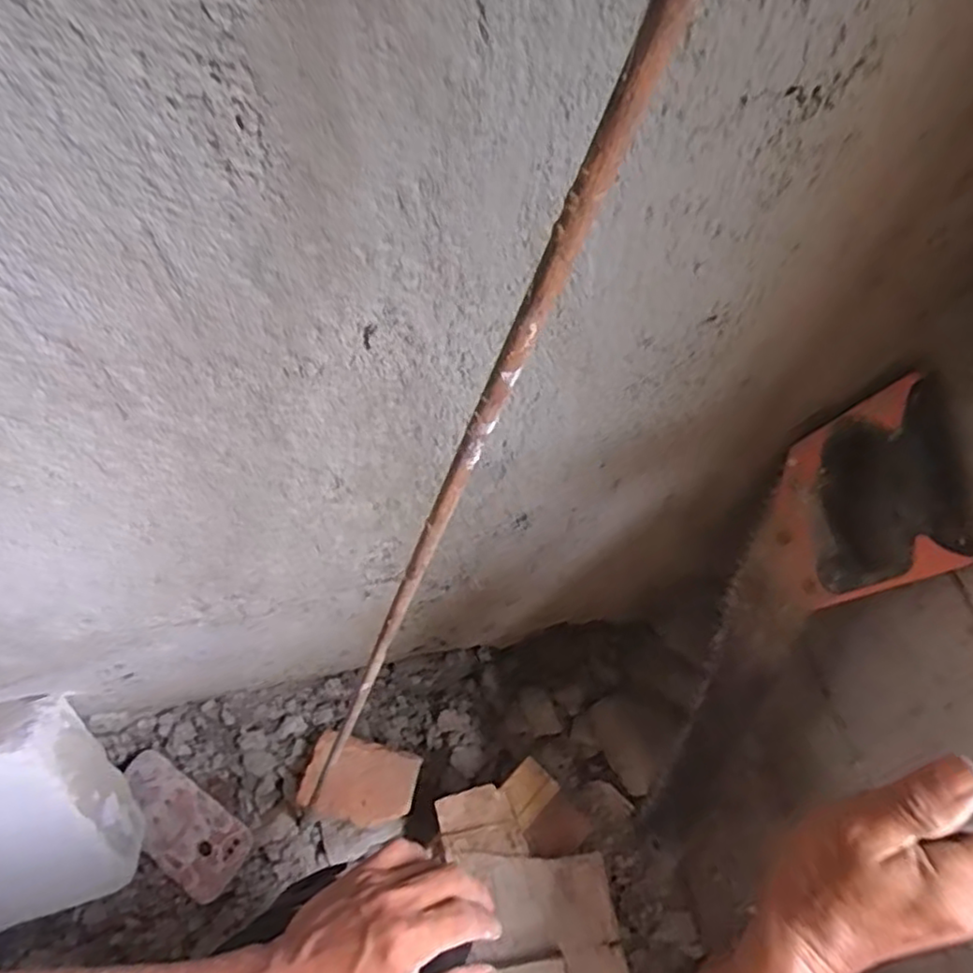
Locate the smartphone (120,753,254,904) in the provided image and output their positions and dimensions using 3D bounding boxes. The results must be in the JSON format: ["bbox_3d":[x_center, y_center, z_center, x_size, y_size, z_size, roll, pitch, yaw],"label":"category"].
[{"bbox_3d":[-0.322,0.352,0.699,0.156,0.015,0.077,30,66,15],"label":"smartphone"}]

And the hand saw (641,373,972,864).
[{"bbox_3d":[0.208,0.152,0.551,0.022,0.525,0.114,-14,48,-28],"label":"hand saw"}]

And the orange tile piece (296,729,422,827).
[{"bbox_3d":[-0.129,0.299,0.683,0.111,0.019,0.073,15,63,8],"label":"orange tile piece"}]

